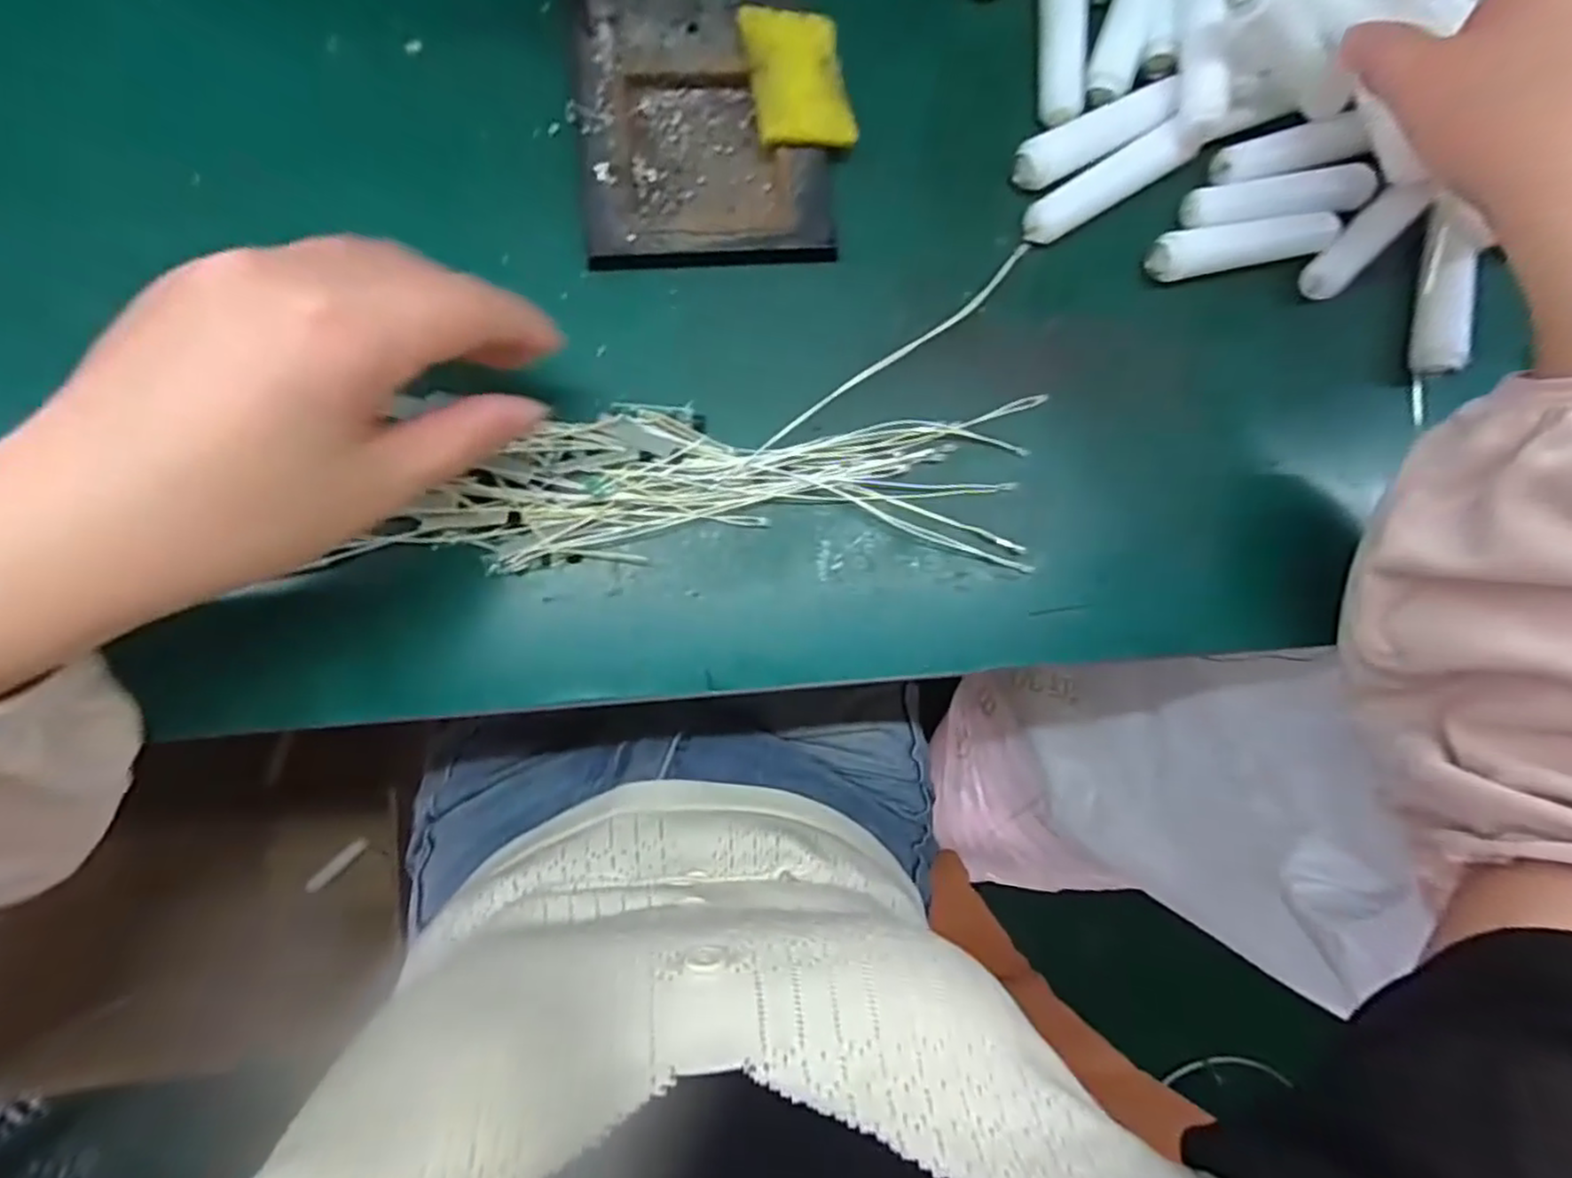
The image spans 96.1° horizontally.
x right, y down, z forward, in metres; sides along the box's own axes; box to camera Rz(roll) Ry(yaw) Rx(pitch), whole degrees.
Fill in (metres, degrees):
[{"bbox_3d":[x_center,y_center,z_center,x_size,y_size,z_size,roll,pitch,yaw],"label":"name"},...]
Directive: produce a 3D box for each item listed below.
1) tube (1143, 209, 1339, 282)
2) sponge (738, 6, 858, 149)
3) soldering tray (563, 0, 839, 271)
[{"bbox_3d":[0.210,-0.155,0.318,0.092,0.014,0.021,-13,87,-10],"label":"tube"},{"bbox_3d":[0.006,-0.212,0.293,0.042,0.005,0.055,-10,90,-19],"label":"sponge"},{"bbox_3d":[-0.038,-0.228,0.297,0.101,0.017,0.193,-6,85,-10],"label":"soldering tray"}]

